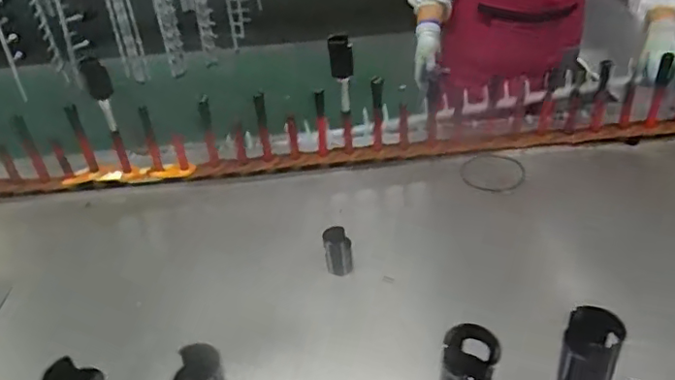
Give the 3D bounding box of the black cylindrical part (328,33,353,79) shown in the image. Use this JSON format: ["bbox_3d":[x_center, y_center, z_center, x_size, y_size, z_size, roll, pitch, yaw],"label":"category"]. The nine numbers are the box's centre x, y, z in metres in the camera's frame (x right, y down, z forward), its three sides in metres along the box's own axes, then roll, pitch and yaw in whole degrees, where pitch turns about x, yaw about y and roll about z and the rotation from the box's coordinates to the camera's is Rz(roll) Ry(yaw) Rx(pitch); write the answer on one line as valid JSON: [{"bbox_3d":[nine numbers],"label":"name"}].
[{"bbox_3d":[0.006,-0.231,0.985,0.040,0.081,0.032,-7,-2,-5],"label":"black cylindrical part"}]

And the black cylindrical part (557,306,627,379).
[{"bbox_3d":[0.202,0.131,0.458,0.040,0.068,0.033,17,39,28],"label":"black cylindrical part"}]

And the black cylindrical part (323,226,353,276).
[{"bbox_3d":[0.001,0.094,0.876,0.039,0.064,0.041,-2,34,2],"label":"black cylindrical part"}]

